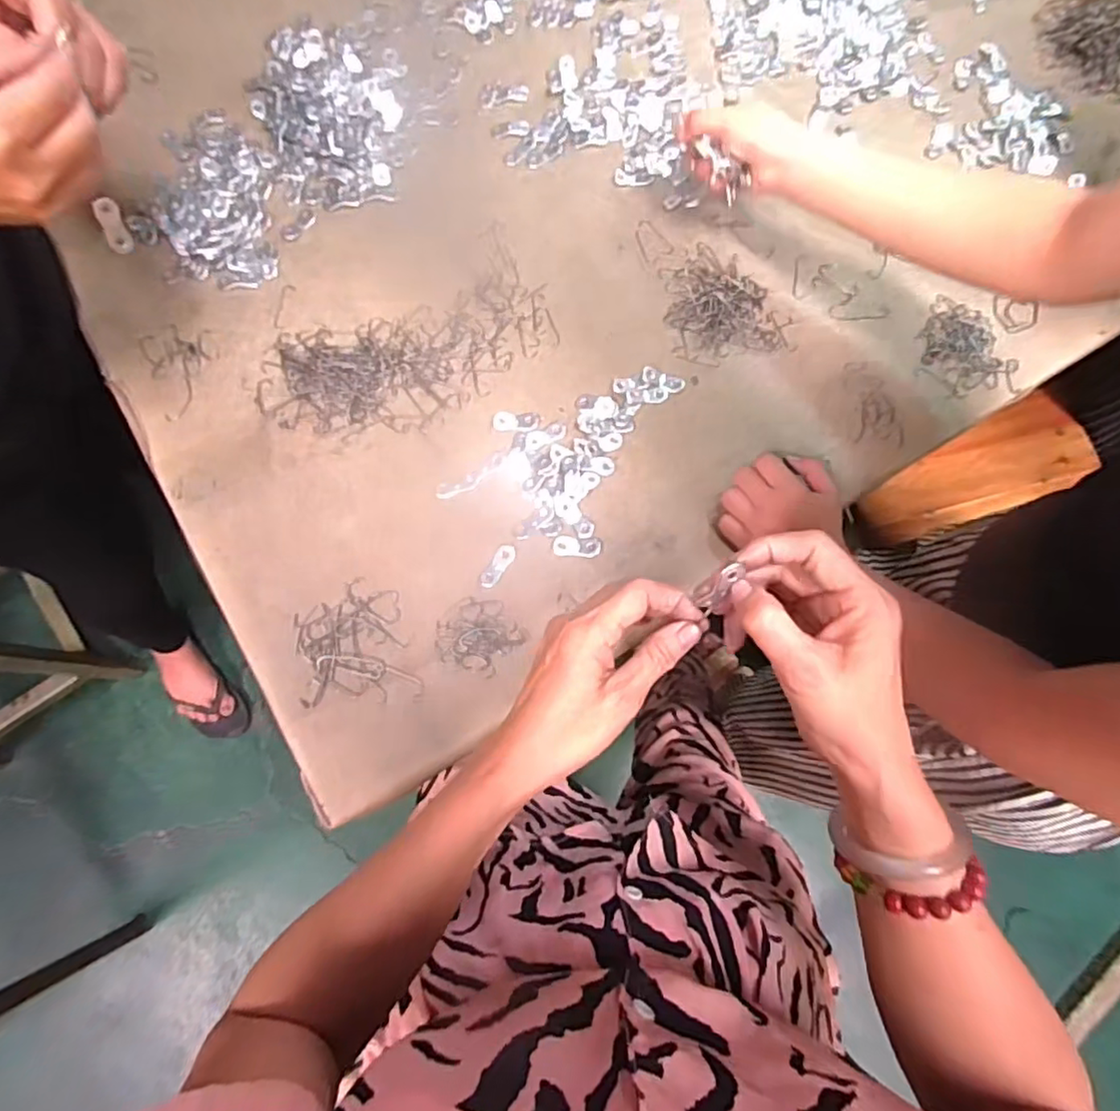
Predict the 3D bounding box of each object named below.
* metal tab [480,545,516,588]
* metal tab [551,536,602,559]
[{"bbox_3d":[-0.049,0.008,0.497,0.015,0.004,0.039,28,77,5],"label":"metal tab"},{"bbox_3d":[0.014,-0.007,0.505,0.037,0.004,0.017,3,76,-1],"label":"metal tab"}]

